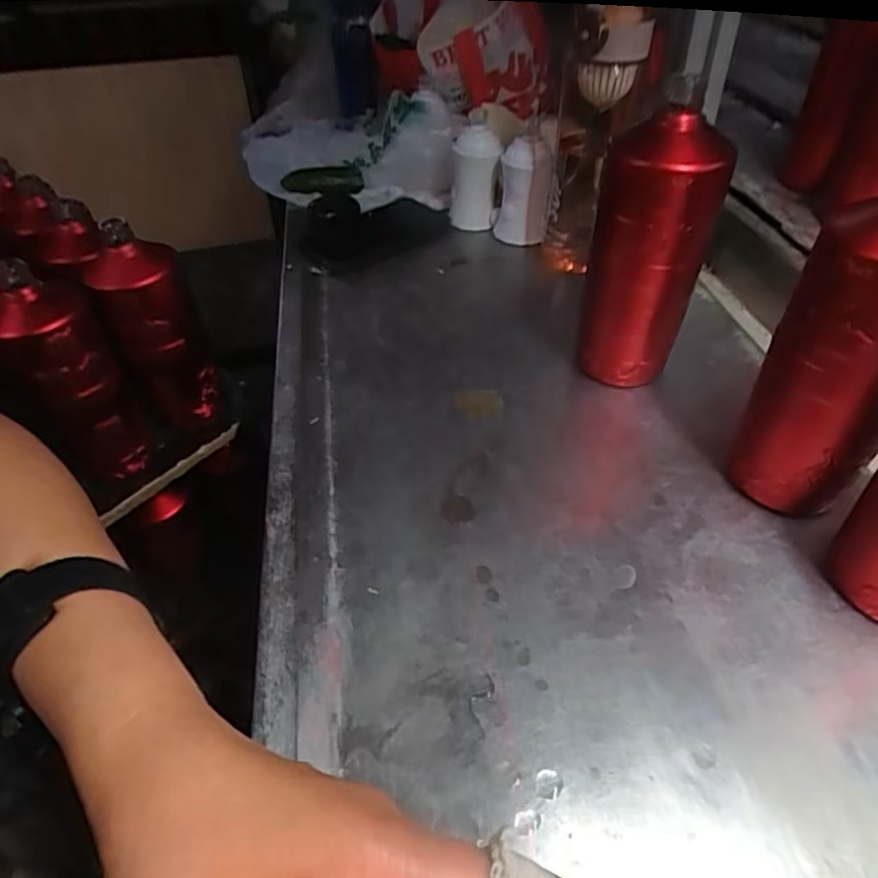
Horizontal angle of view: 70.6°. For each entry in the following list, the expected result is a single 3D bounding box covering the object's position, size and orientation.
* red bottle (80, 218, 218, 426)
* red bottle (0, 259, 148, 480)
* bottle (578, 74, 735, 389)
[{"bbox_3d":[-0.279,-0.098,0.626,0.078,0.214,0.069,-22,49,-16],"label":"red bottle"},{"bbox_3d":[-0.337,-0.056,0.573,0.078,0.190,0.078,-31,52,-22],"label":"red bottle"},{"bbox_3d":[0.162,-0.143,0.482,0.084,0.197,0.068,6,43,6],"label":"bottle"}]

